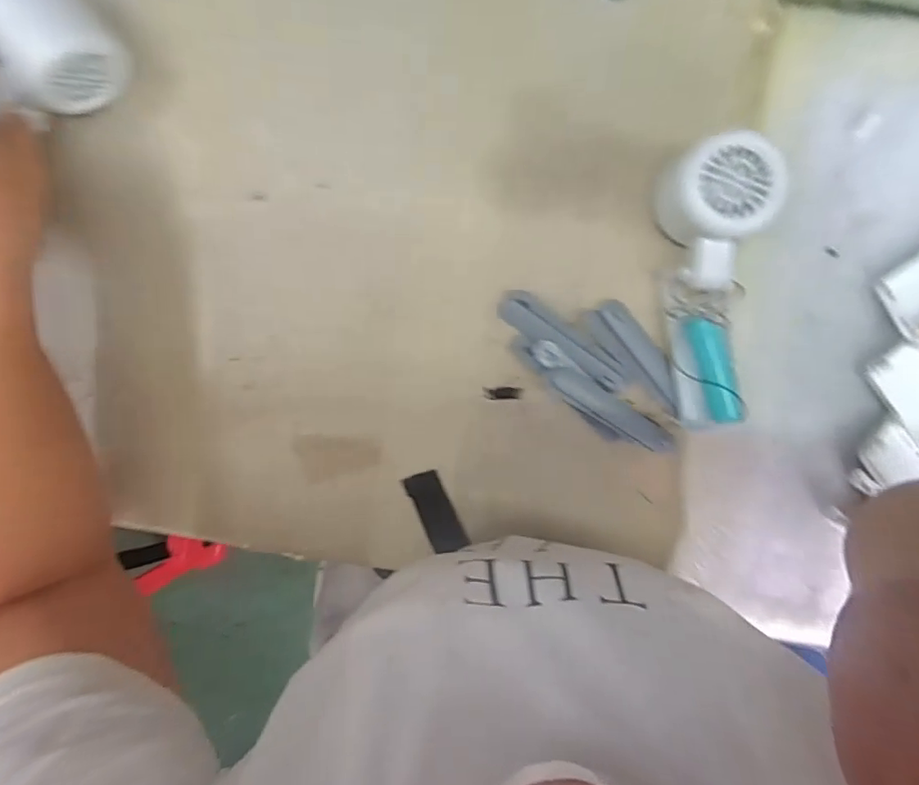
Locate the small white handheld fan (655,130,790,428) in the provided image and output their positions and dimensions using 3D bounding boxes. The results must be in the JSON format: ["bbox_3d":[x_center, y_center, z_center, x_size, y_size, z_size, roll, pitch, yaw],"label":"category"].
[{"bbox_3d":[0.148,-0.059,0.328,0.061,0.051,0.165,2,99,2],"label":"small white handheld fan"}]

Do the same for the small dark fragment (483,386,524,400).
[{"bbox_3d":[0.029,0.001,0.368,0.025,0.004,0.009,-2,99,2],"label":"small dark fragment"}]

